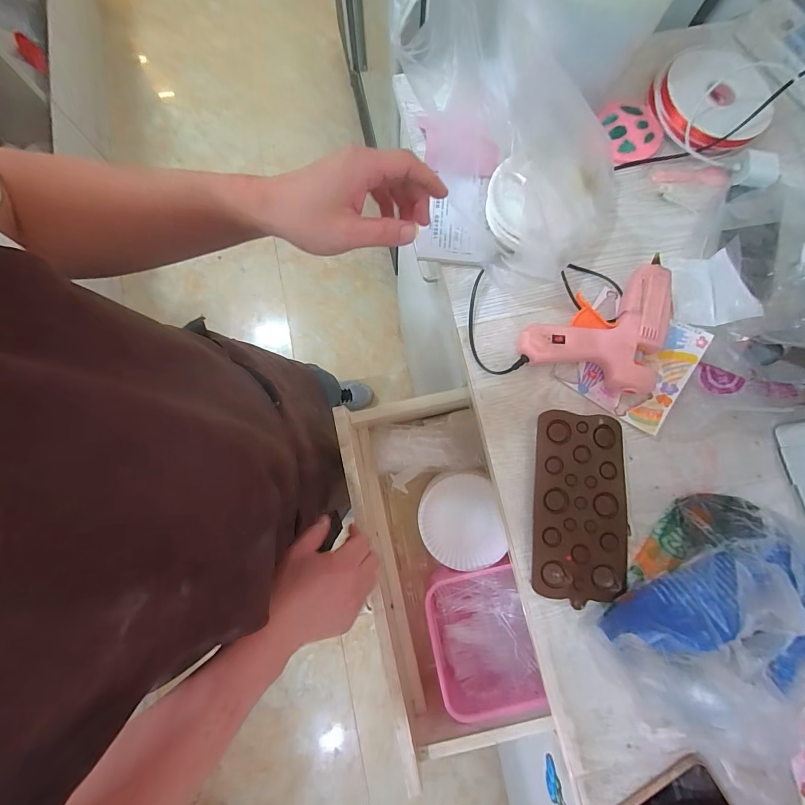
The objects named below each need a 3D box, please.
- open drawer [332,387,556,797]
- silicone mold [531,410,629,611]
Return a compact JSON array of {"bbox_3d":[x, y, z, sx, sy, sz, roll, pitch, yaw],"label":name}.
[{"bbox_3d":[0.049,0.207,0.534,0.188,0.153,0.413,-11,80,-3],"label":"open drawer"},{"bbox_3d":[0.205,0.118,0.446,0.104,0.020,0.205,4,79,0],"label":"silicone mold"}]

